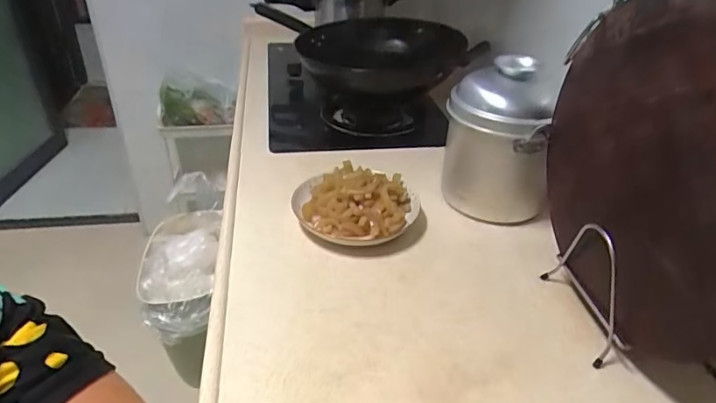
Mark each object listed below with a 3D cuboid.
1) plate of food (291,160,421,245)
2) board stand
[{"bbox_3d":[-0.004,0.009,0.816,0.191,0.078,0.170,10,34,10],"label":"plate of food"},{"bbox_3d":[0.297,0.095,0.625,0.050,0.133,0.163,0,33,-5],"label":"board stand"}]

